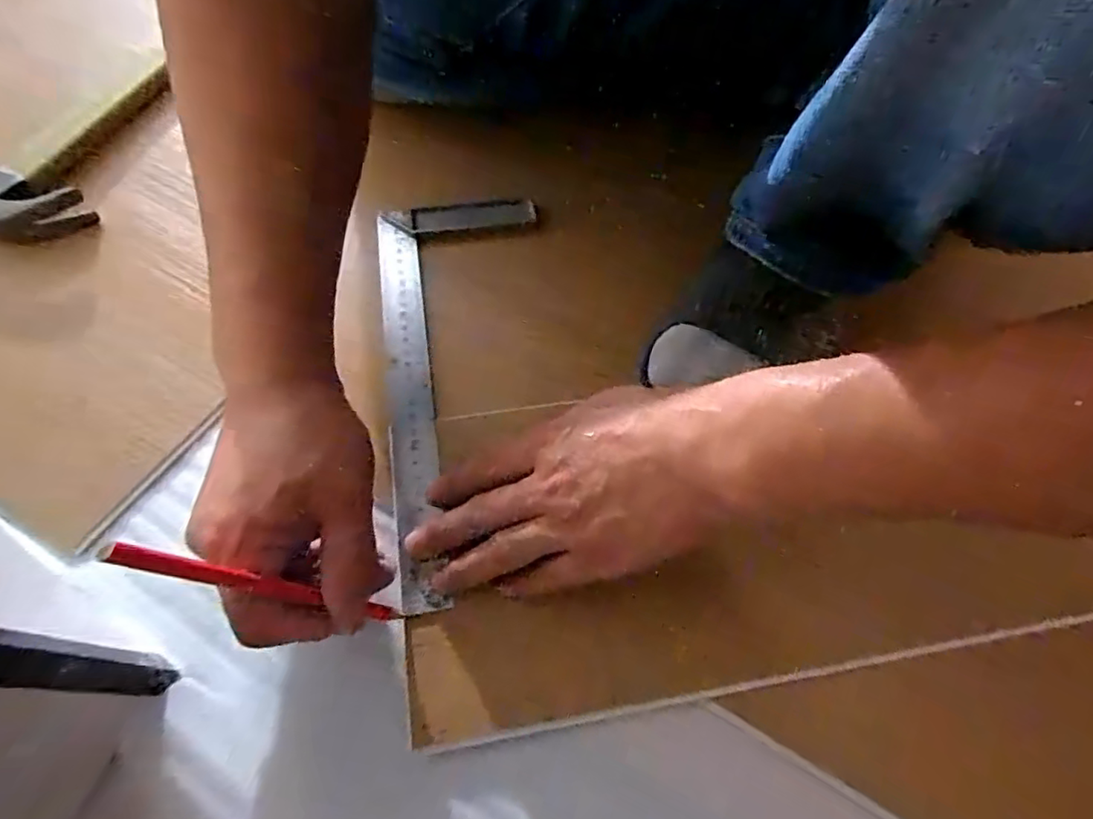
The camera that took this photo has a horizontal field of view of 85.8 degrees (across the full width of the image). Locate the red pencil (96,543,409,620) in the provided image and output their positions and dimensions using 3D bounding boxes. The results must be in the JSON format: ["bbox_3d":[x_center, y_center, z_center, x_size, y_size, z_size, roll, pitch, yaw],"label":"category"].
[{"bbox_3d":[-0.113,0.079,0.258,0.008,0.156,0.007,-12,60,24],"label":"red pencil"}]

